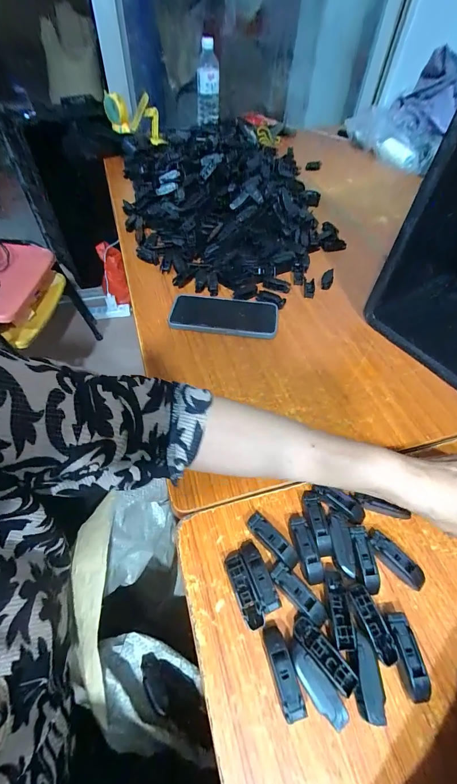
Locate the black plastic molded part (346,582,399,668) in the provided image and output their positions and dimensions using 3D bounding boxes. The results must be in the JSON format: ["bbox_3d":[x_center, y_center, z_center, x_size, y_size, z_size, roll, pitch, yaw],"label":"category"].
[{"bbox_3d":[0.119,0.193,0.269,0.017,0.015,0.055,-15,56,-14],"label":"black plastic molded part"}]

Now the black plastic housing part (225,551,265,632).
[{"bbox_3d":[0.013,0.171,0.279,0.016,0.015,0.060,-17,56,-15],"label":"black plastic housing part"}]

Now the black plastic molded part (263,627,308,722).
[{"bbox_3d":[0.042,0.215,0.248,0.017,0.016,0.055,-11,55,-11],"label":"black plastic molded part"}]

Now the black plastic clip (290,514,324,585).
[{"bbox_3d":[0.072,0.145,0.299,0.018,0.011,0.057,-9,54,-10],"label":"black plastic clip"}]

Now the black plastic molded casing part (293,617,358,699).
[{"bbox_3d":[0.075,0.208,0.255,0.017,0.015,0.056,-34,62,-25],"label":"black plastic molded casing part"}]

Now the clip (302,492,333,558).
[{"bbox_3d":[0.086,0.126,0.314,0.020,0.008,0.061,-4,54,-6],"label":"clip"}]

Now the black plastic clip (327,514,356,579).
[{"bbox_3d":[0.105,0.142,0.299,0.017,0.007,0.052,2,53,-2],"label":"black plastic clip"}]

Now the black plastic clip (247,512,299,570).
[{"bbox_3d":[0.041,0.140,0.302,0.017,0.015,0.056,-37,64,-27],"label":"black plastic clip"}]

